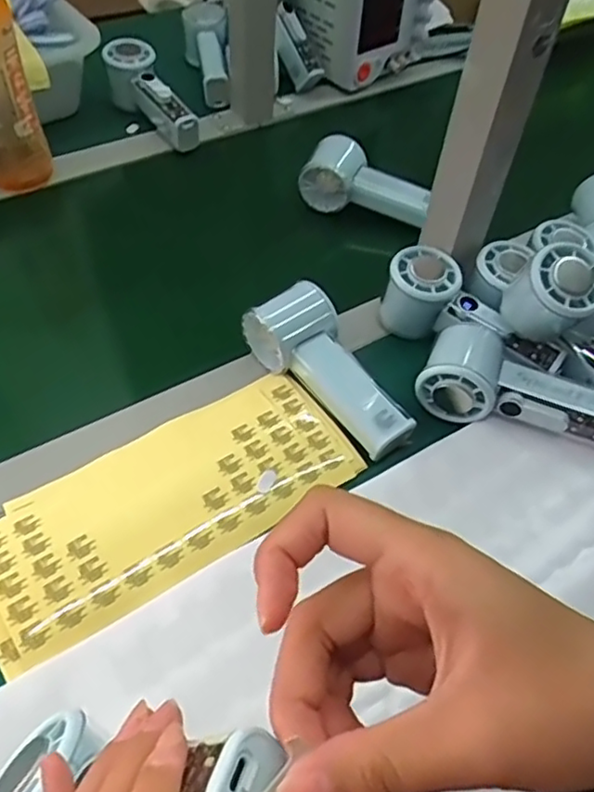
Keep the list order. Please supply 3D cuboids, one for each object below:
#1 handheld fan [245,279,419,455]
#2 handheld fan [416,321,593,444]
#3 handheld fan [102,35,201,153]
[{"bbox_3d":[0.028,-0.019,0.490,0.053,0.048,0.147,-35,75,-27],"label":"handheld fan"},{"bbox_3d":[0.173,-0.007,0.476,0.154,0.045,0.064,18,52,10],"label":"handheld fan"},{"bbox_3d":[-0.161,-0.337,0.718,0.054,0.055,0.162,-32,74,-26],"label":"handheld fan"}]

